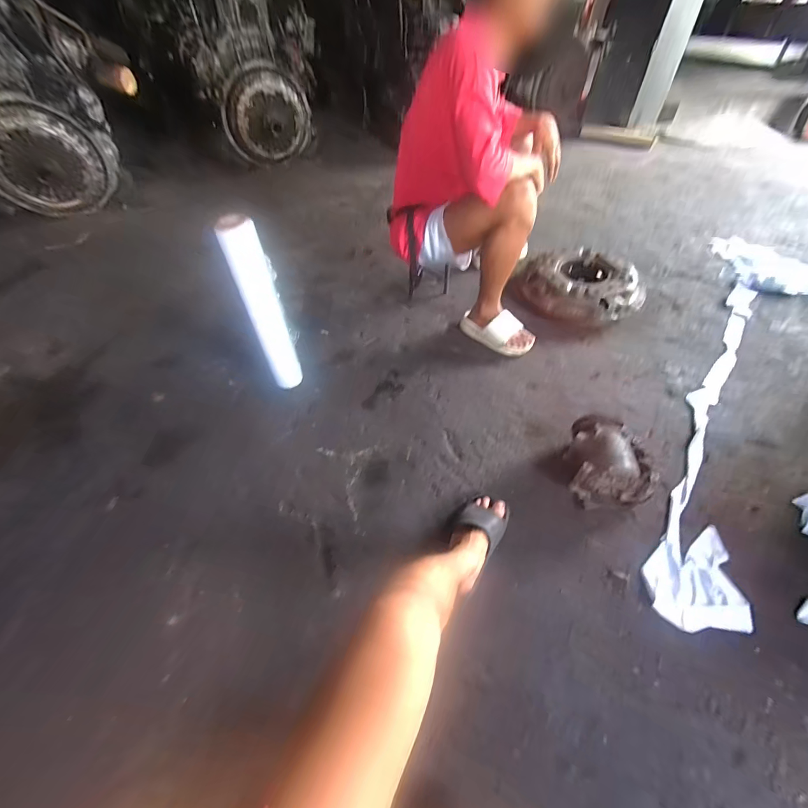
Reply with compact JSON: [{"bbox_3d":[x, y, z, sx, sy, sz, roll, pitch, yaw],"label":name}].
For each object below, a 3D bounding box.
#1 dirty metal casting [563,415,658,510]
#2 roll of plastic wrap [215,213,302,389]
[{"bbox_3d":[0.512,0.136,0.935,0.171,0.134,0.207,-5,50,-2],"label":"dirty metal casting"},{"bbox_3d":[-0.371,-0.232,1.011,0.103,0.533,0.082,-19,52,-13],"label":"roll of plastic wrap"}]

